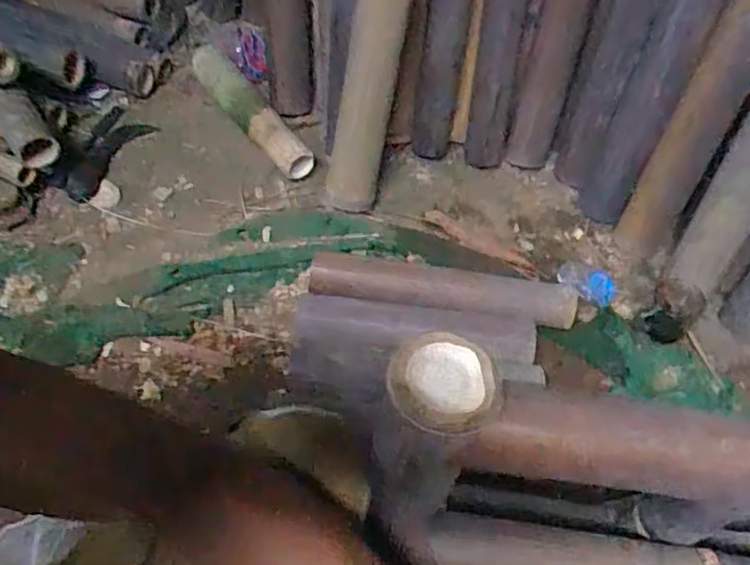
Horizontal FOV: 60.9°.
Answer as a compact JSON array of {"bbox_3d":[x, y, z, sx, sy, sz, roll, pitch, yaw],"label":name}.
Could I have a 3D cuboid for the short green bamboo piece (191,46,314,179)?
[{"bbox_3d":[-0.231,-0.313,1.151,0.066,0.052,0.352,-30,62,-24],"label":"short green bamboo piece"}]

